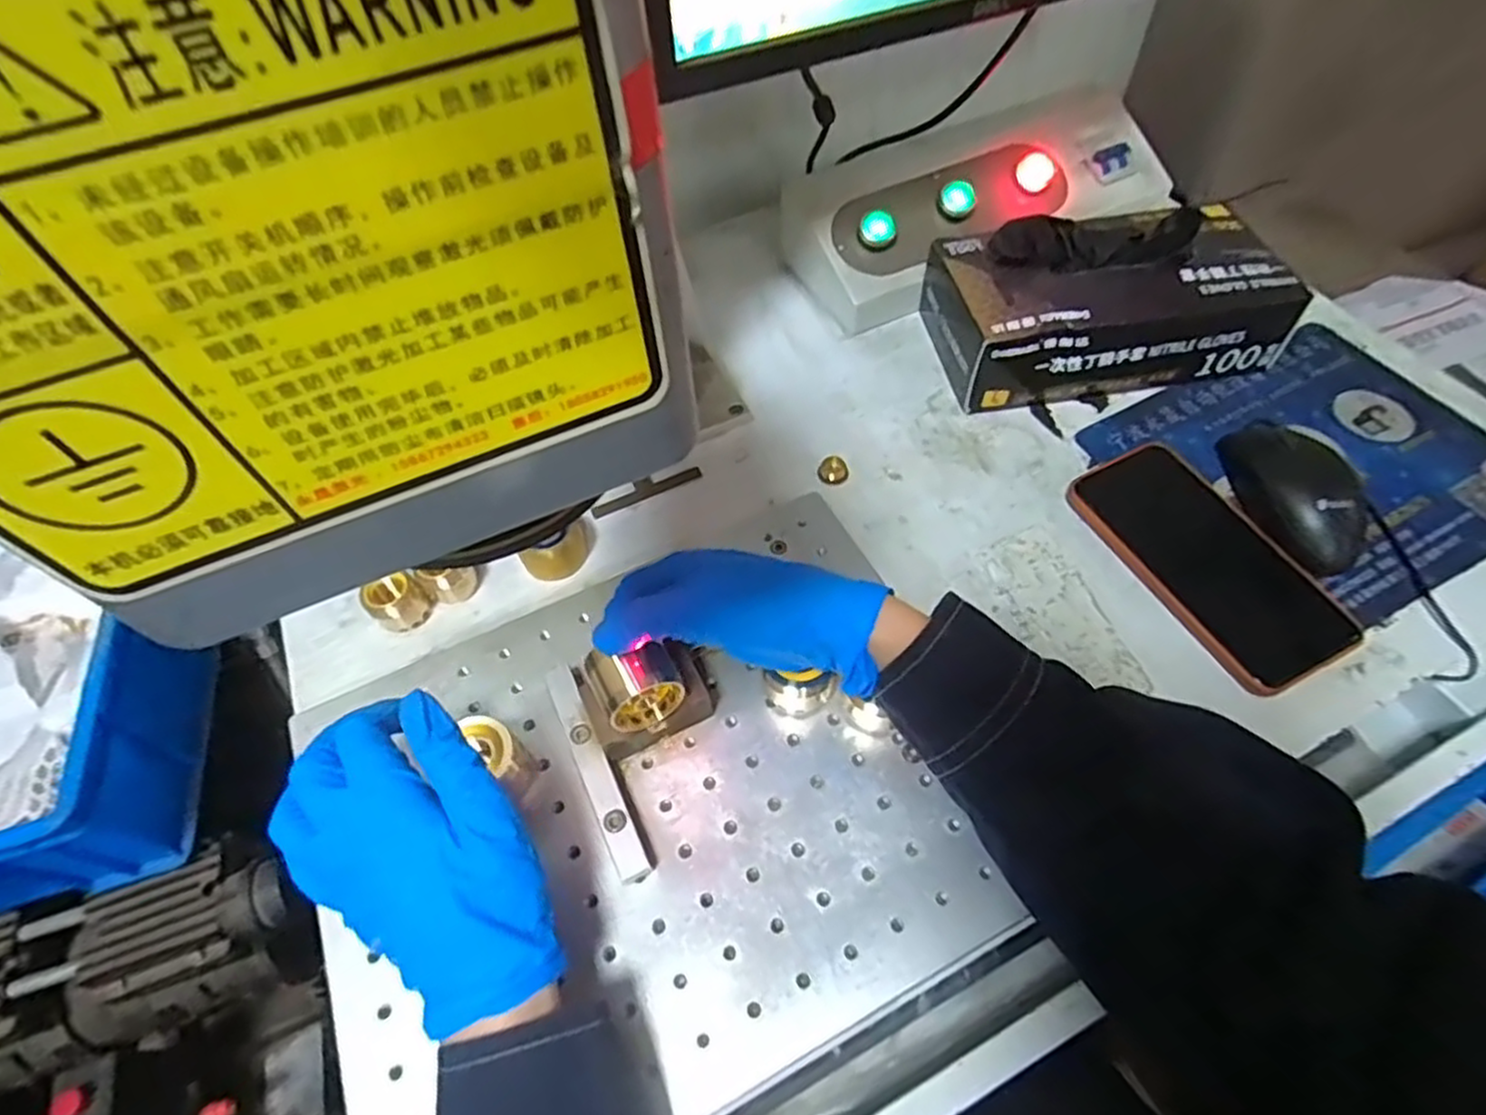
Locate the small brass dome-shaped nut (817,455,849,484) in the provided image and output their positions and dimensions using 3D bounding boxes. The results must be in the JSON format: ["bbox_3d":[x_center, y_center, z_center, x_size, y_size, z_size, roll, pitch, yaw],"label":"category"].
[{"bbox_3d":[0.062,-0.059,0.491,0.020,0.008,0.019,-2,56,3],"label":"small brass dome-shaped nut"}]

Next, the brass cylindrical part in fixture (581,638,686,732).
[{"bbox_3d":[-0.054,0.061,0.358,0.038,0.034,0.036,-25,60,-15],"label":"brass cylindrical part in fixture"}]

